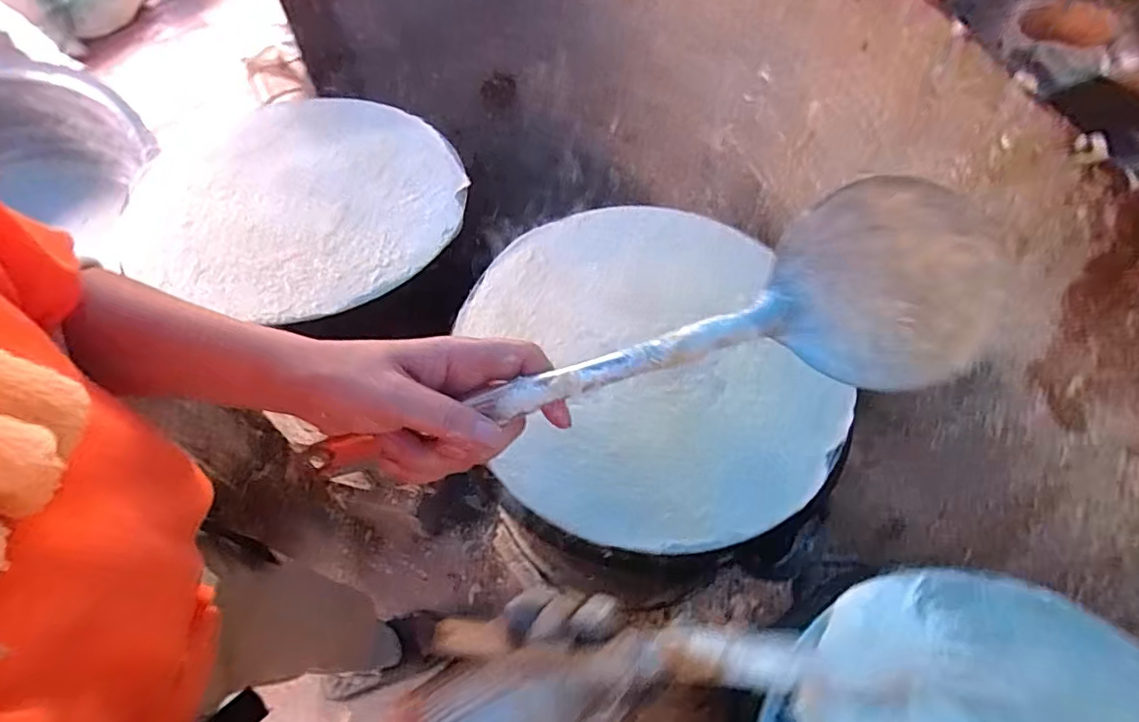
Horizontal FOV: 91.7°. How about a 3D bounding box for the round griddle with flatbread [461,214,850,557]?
[{"bbox_3d":[0.069,-0.019,0.521,0.332,0.038,0.355,2,59,-3],"label":"round griddle with flatbread"}]

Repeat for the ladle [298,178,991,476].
[{"bbox_3d":[0.019,0.001,0.269,0.322,0.064,0.079,-15,59,9],"label":"ladle"}]

